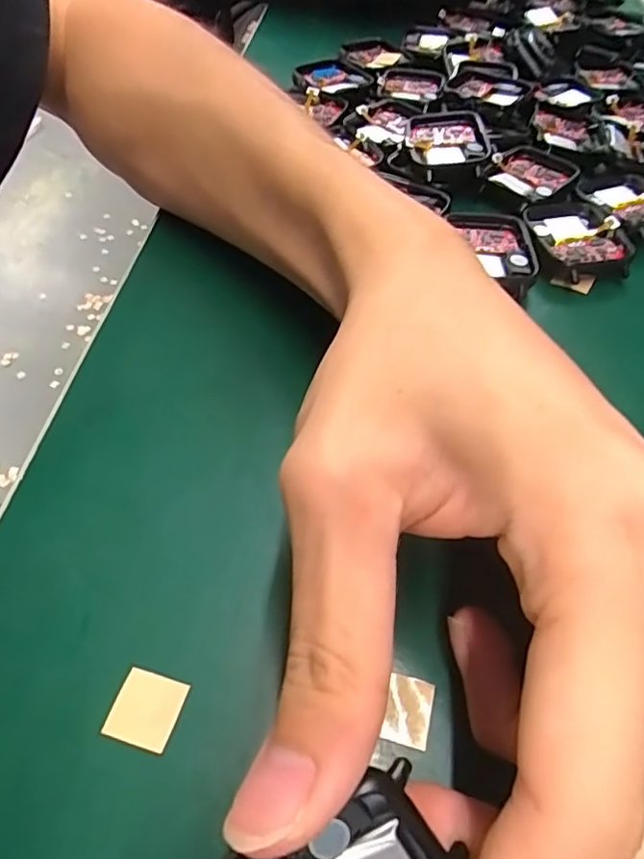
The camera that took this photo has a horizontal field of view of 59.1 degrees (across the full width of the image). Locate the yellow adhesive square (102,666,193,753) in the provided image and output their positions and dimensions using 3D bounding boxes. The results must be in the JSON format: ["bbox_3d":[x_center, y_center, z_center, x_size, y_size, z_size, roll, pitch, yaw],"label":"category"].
[{"bbox_3d":[-0.042,0.066,0.135,0.016,0.004,0.016,14,52,8],"label":"yellow adhesive square"}]

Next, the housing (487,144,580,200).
[{"bbox_3d":[0.101,-0.125,0.273,0.036,0.006,0.043,33,57,20],"label":"housing"}]

